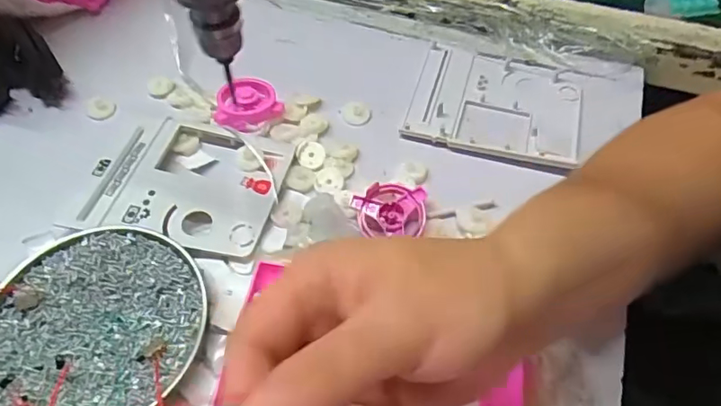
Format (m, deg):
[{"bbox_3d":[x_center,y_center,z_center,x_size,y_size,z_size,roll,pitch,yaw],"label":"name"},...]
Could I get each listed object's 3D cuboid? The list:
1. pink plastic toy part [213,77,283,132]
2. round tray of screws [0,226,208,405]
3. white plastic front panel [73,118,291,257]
[{"bbox_3d":[-0.094,-0.082,0.447,0.053,0.023,0.046,-10,56,-8],"label":"pink plastic toy part"},{"bbox_3d":[-0.166,0.075,0.335,0.129,0.021,0.126,0,55,-1],"label":"round tray of screws"},{"bbox_3d":[-0.127,-0.018,0.405,0.128,0.014,0.109,12,56,7],"label":"white plastic front panel"}]

